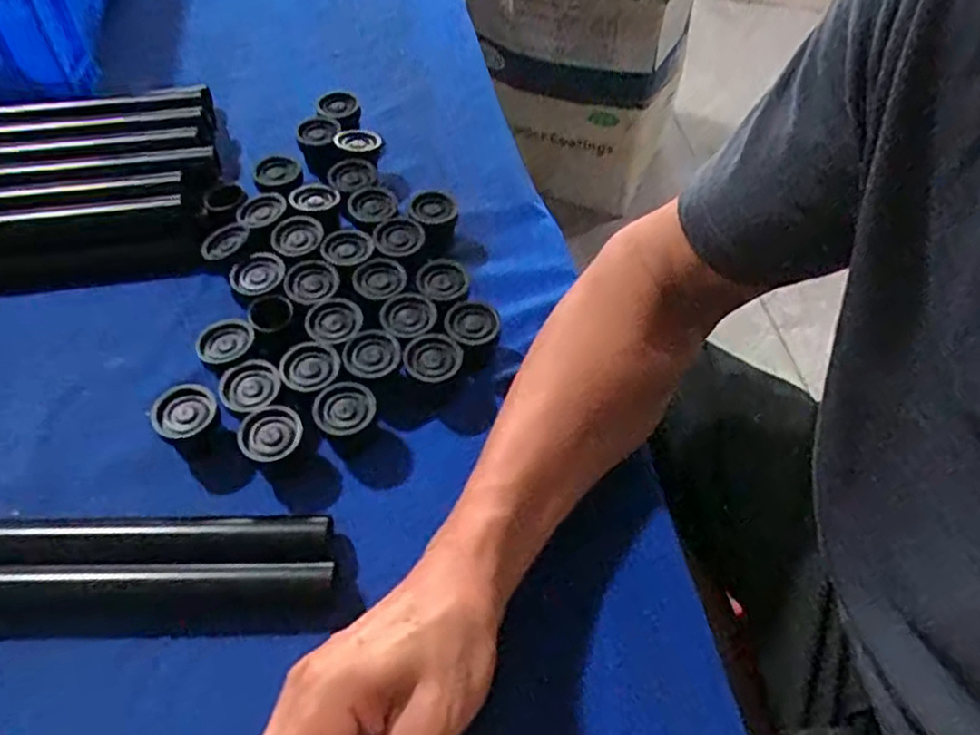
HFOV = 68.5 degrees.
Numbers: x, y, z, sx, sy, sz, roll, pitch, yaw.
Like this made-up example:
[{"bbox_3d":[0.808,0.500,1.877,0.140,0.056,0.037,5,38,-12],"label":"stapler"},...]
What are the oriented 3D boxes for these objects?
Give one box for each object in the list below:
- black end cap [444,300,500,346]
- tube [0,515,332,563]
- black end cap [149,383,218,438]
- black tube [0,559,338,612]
[{"bbox_3d":[-0.012,-0.023,0.461,0.032,0.023,0.036,-5,55,-5],"label":"black end cap"},{"bbox_3d":[-0.197,0.095,0.387,0.215,0.019,0.025,-1,55,-2],"label":"tube"},{"bbox_3d":[-0.177,0.032,0.424,0.035,0.034,0.031,-27,59,-19],"label":"black end cap"},{"bbox_3d":[-0.193,0.115,0.375,0.220,0.020,0.021,-2,55,-2],"label":"black tube"}]

